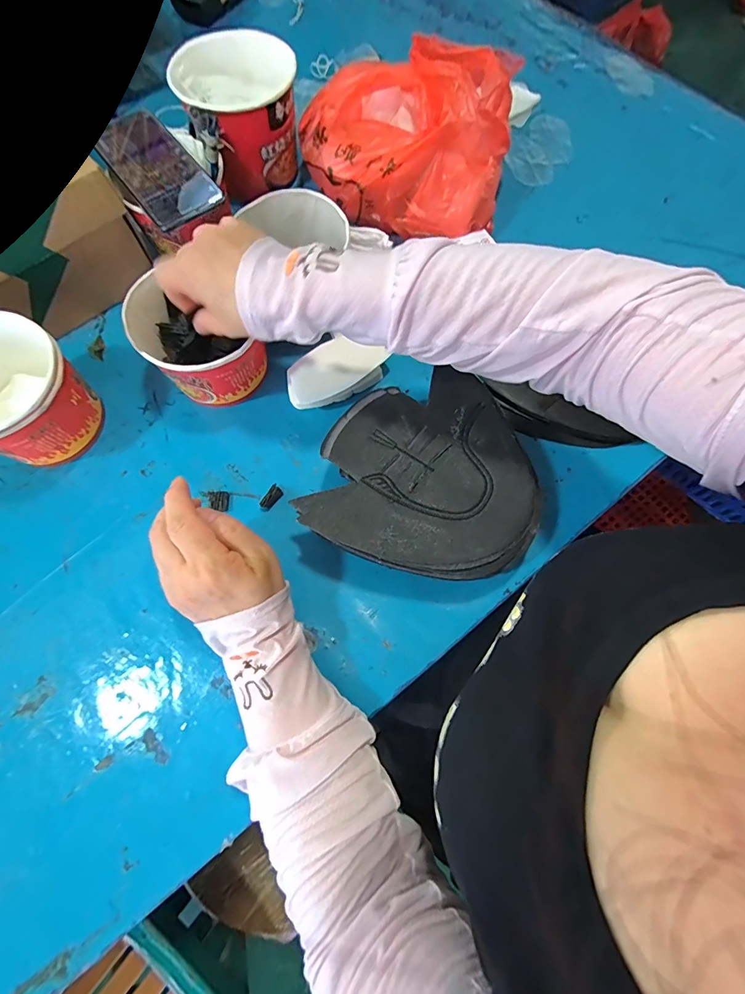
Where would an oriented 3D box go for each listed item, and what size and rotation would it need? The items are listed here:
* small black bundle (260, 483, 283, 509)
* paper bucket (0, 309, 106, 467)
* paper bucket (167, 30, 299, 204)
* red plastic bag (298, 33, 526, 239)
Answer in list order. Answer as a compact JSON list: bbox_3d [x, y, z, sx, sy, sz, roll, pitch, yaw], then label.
[{"bbox_3d":[-0.097,0.000,0.393,0.013,0.007,0.024,37,75,12],"label":"small black bundle"},{"bbox_3d":[-0.319,-0.089,0.377,0.116,0.092,0.111,0,71,1],"label":"paper bucket"},{"bbox_3d":[-0.146,-0.441,0.486,0.132,0.105,0.113,-23,72,-7],"label":"paper bucket"},{"bbox_3d":[0.037,-0.405,0.464,0.230,0.126,0.192,10,72,3],"label":"red plastic bag"}]

